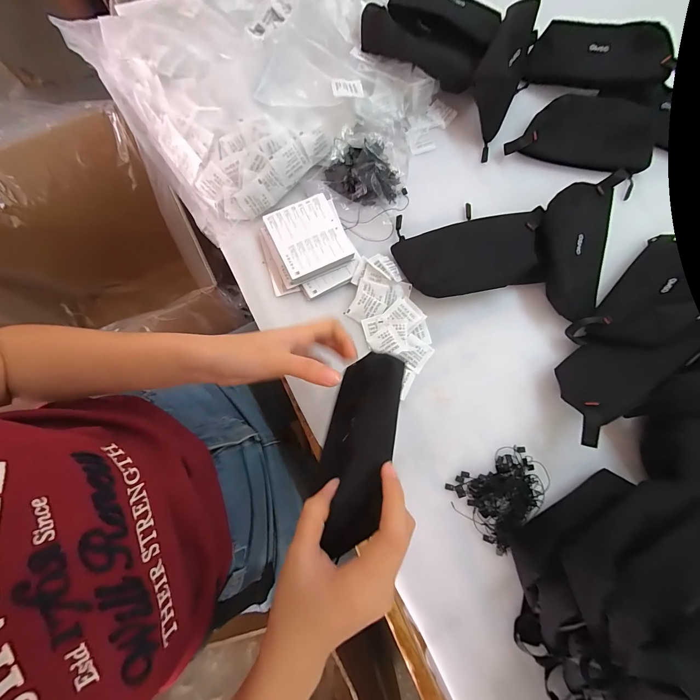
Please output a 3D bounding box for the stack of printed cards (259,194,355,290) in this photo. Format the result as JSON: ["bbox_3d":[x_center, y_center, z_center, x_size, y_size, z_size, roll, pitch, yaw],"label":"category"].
[{"bbox_3d":[-0.059,-0.148,0.431,0.100,0.025,0.099,-26,80,-6],"label":"stack of printed cards"}]

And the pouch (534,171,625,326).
[{"bbox_3d":[0.301,-0.143,0.427,0.098,0.027,0.194,8,91,0],"label":"pouch"}]

